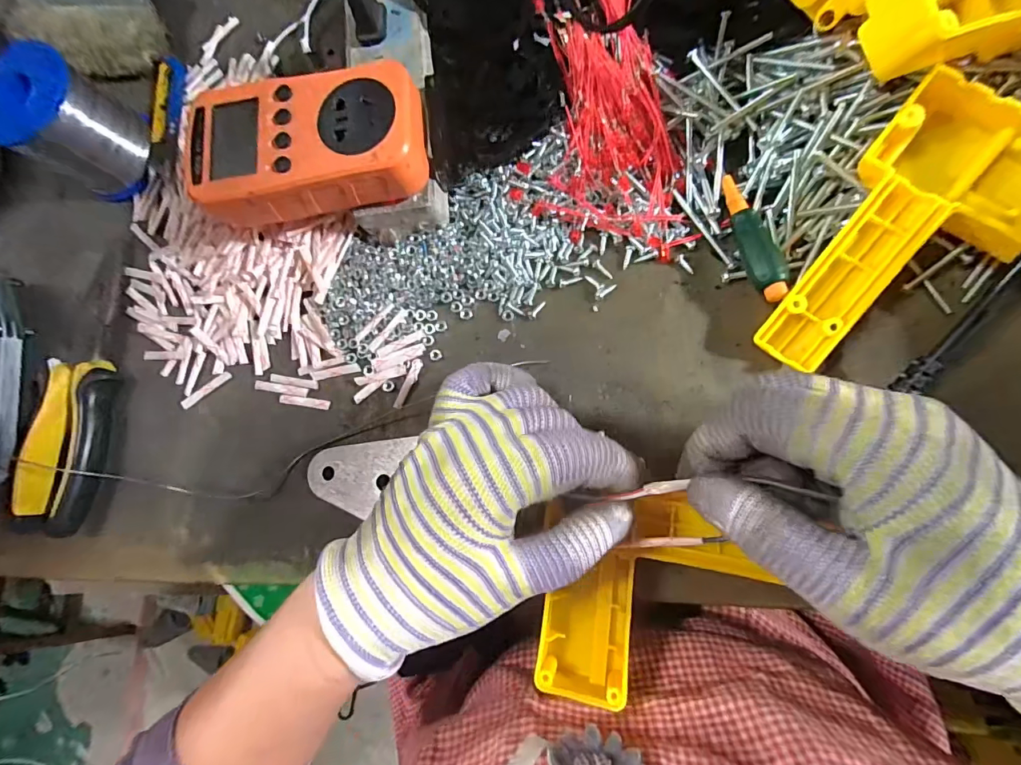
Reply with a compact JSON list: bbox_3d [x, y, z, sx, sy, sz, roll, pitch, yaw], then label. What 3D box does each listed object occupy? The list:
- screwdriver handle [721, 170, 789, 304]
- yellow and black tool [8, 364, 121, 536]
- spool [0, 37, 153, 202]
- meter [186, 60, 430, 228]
[{"bbox_3d":[0.131,-0.080,0.248,0.015,0.021,0.076,-13,82,5],"label":"screwdriver handle"},{"bbox_3d":[-0.278,0.040,0.287,0.044,0.024,0.106,5,83,7],"label":"yellow and black tool"},{"bbox_3d":[-0.282,-0.165,0.291,0.063,0.063,0.061,30,87,9],"label":"spool"},{"bbox_3d":[-0.109,-0.126,0.245,0.126,0.031,0.065,-5,82,6],"label":"meter"}]

